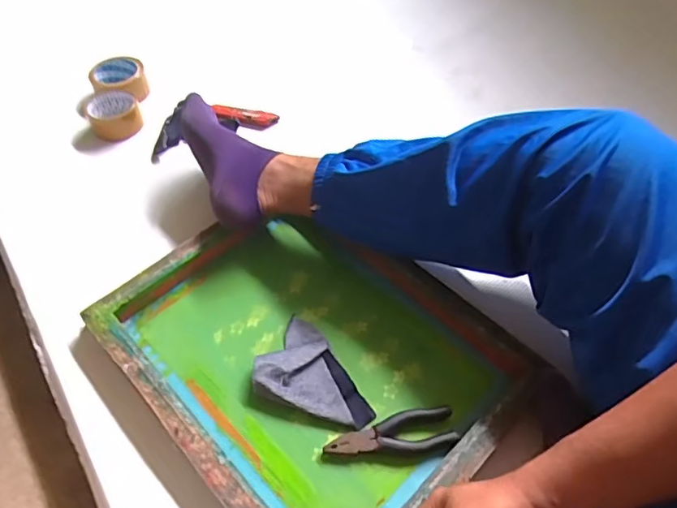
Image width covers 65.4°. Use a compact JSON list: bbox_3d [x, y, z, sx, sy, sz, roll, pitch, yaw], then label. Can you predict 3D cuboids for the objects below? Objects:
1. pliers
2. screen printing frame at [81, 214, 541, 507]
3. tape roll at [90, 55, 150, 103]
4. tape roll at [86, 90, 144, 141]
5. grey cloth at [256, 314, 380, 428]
[{"bbox_3d":[0.059,0.200,0.594,0.142,0.011,0.046,-4,53,-2],"label":"pliers"},{"bbox_3d":[-0.036,0.117,0.637,0.349,0.052,0.435,-38,61,-24],"label":"screen printing frame"},{"bbox_3d":[-0.395,-0.311,0.955,0.096,0.056,0.095,-1,53,1],"label":"tape roll"},{"bbox_3d":[-0.379,-0.242,0.904,0.082,0.050,0.082,-1,53,1],"label":"tape roll"},{"bbox_3d":[-0.023,0.147,0.633,0.150,0.019,0.104,29,59,20],"label":"grey cloth"}]

